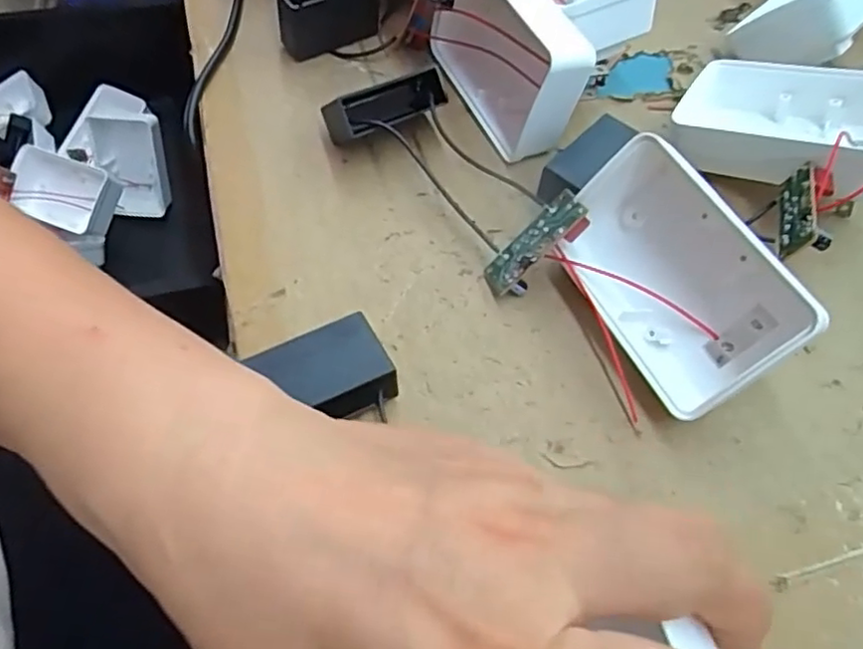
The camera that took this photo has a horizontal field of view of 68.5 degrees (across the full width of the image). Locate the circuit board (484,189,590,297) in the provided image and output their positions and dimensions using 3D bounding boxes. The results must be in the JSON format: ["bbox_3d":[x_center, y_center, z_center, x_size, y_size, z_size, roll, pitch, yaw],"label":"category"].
[{"bbox_3d":[0.040,-0.030,0.243,0.045,0.008,0.017,-45,66,16],"label":"circuit board"}]

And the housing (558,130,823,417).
[{"bbox_3d":[0.089,-0.018,0.230,0.028,0.058,0.088,-1,55,-52],"label":"housing"}]

